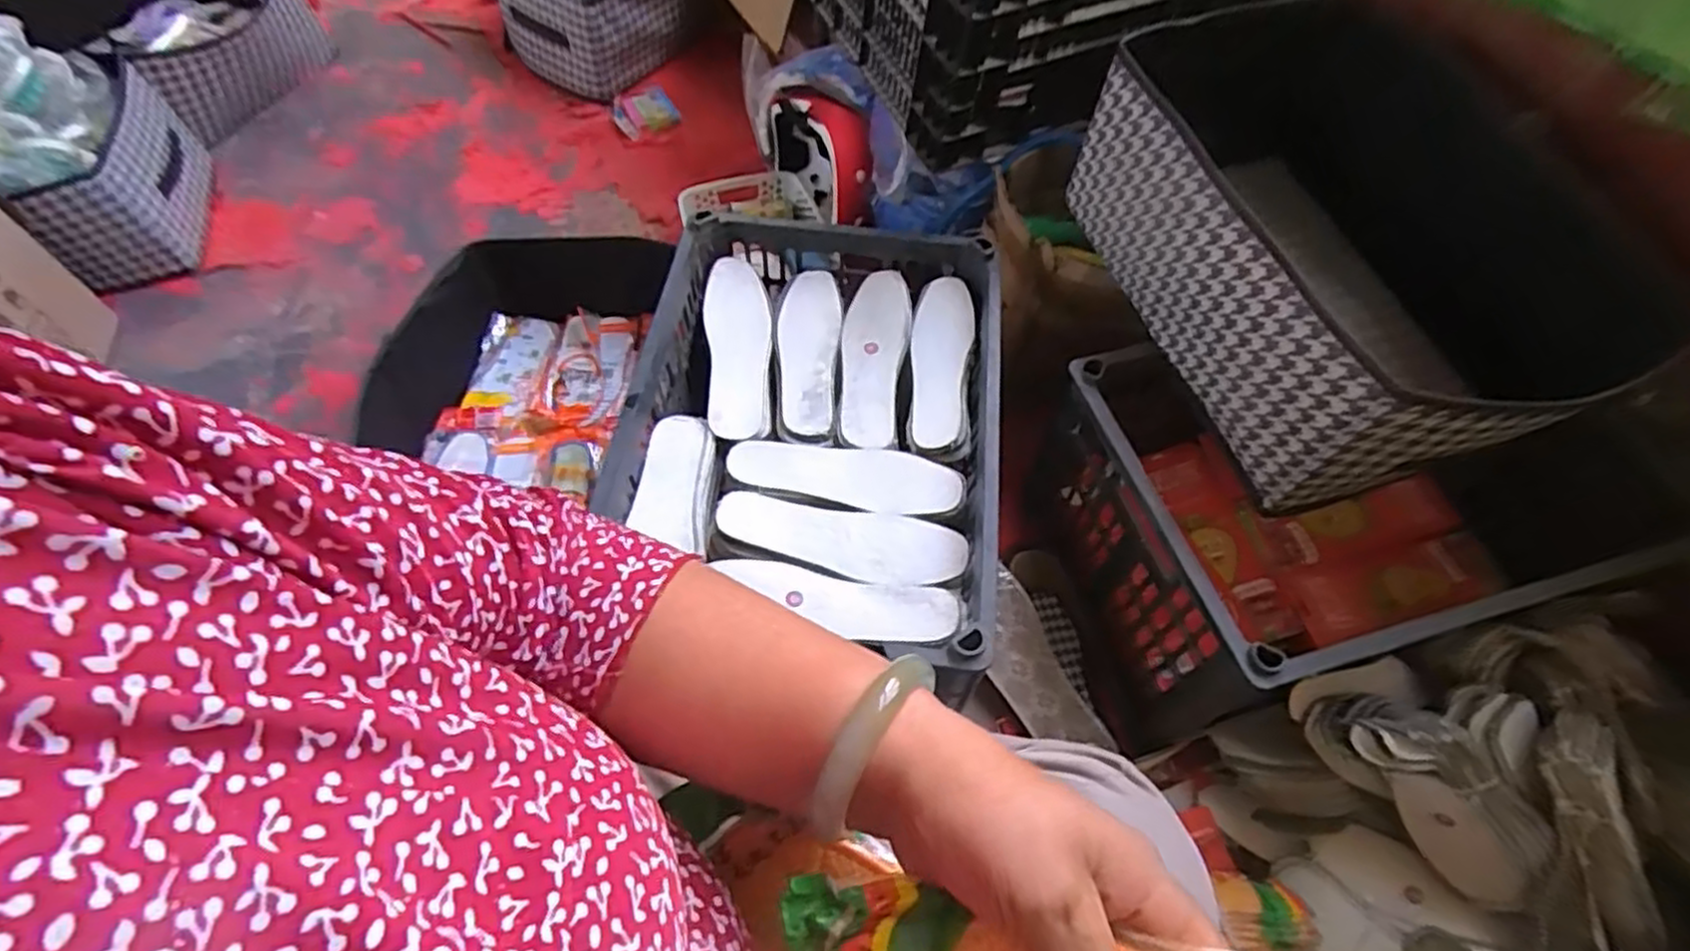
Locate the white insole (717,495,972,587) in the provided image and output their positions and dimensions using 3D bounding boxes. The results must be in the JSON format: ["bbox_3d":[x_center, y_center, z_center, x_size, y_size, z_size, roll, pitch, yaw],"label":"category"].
[{"bbox_3d":[-0.005,0.057,0.698,0.221,0.015,0.068,9,60,4],"label":"white insole"}]

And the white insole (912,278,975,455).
[{"bbox_3d":[0.098,-0.120,0.812,0.064,0.014,0.216,-7,54,24],"label":"white insole"}]

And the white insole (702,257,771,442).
[{"bbox_3d":[-0.112,-0.138,0.815,0.069,0.009,0.228,-7,60,-5],"label":"white insole"}]

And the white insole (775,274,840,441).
[{"bbox_3d":[-0.041,-0.133,0.824,0.067,0.015,0.226,1,59,-1],"label":"white insole"}]

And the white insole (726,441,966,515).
[{"bbox_3d":[0.000,-0.005,0.740,0.218,0.020,0.069,11,60,5],"label":"white insole"}]

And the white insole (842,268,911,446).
[{"bbox_3d":[0.030,-0.126,0.823,0.068,0.020,0.222,5,59,2],"label":"white insole"}]

